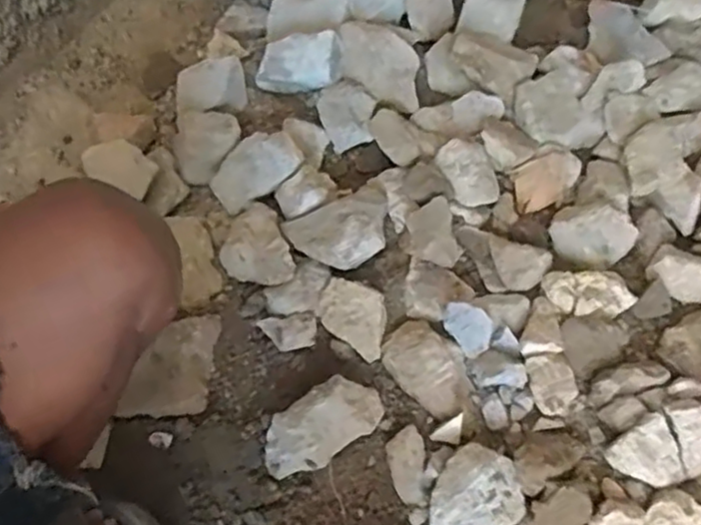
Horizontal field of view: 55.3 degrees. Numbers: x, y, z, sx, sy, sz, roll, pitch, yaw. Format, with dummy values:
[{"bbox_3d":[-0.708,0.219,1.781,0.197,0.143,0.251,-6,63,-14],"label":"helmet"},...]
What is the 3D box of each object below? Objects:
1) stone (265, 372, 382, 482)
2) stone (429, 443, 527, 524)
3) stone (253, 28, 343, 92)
[{"bbox_3d":[-0.028,0.155,0.640,0.121,0.032,0.060,-25,58,-13],"label":"stone"},{"bbox_3d":[0.110,0.205,0.596,0.084,0.040,0.077,-5,54,0],"label":"stone"},{"bbox_3d":[-0.068,-0.268,0.899,0.115,0.076,0.054,3,55,6],"label":"stone"}]

